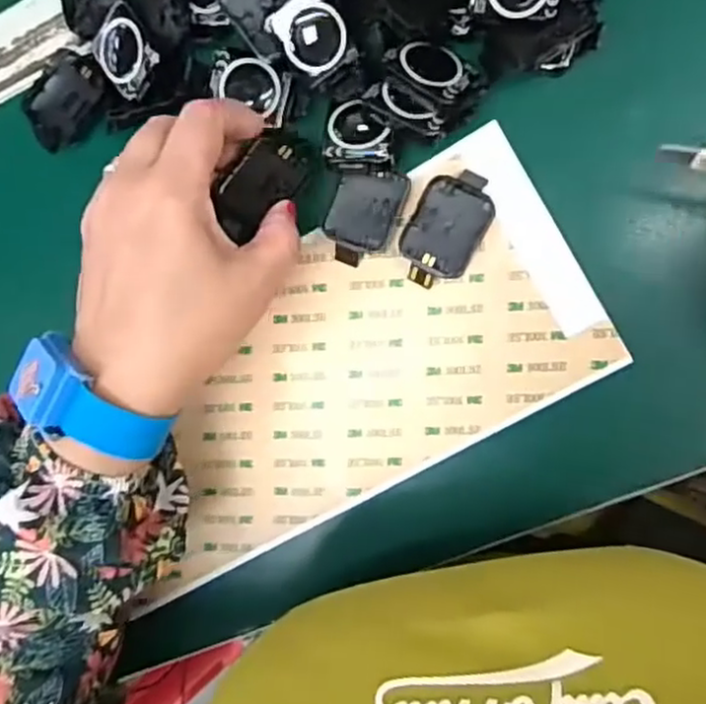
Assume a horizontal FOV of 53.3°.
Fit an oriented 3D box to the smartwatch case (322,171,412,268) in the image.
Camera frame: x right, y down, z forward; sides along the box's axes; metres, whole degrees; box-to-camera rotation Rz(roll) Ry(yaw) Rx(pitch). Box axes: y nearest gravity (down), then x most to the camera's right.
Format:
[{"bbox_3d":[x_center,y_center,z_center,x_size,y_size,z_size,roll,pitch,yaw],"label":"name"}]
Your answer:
[{"bbox_3d":[0.005,-0.063,0.327,0.032,0.011,0.045,23,97,9],"label":"smartwatch case"}]

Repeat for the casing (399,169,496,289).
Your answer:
[{"bbox_3d":[0.043,-0.056,0.319,0.032,0.013,0.054,30,98,8],"label":"casing"}]

